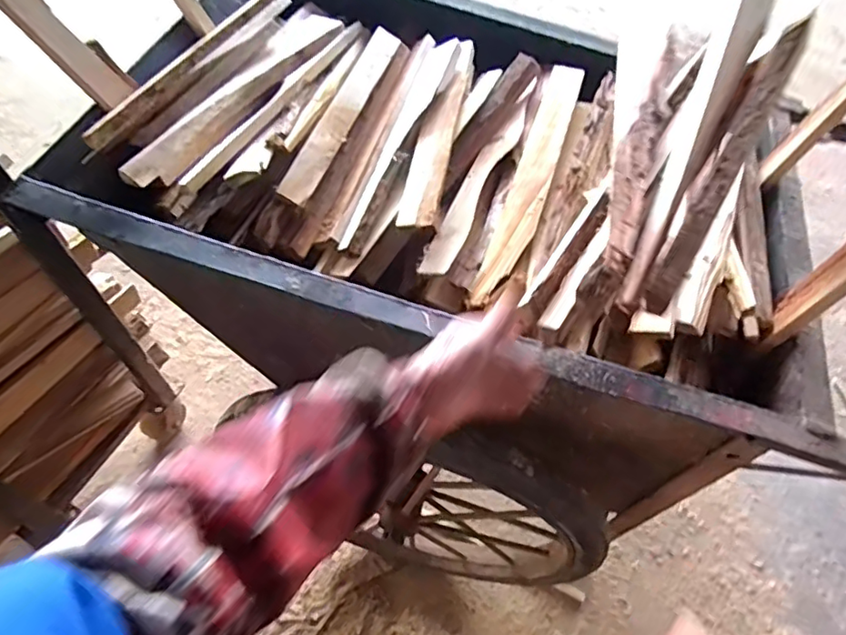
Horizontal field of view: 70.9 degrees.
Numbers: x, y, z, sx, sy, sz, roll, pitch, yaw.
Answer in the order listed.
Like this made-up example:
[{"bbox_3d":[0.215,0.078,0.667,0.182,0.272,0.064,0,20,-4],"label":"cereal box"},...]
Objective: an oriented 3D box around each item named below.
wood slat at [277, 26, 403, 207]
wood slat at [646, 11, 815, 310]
[{"bbox_3d":[-0.117,-0.317,0.904,0.044,0.018,0.392,32,55,-18],"label":"wood slat"},{"bbox_3d":[0.317,-0.173,0.597,0.030,0.046,0.447,29,59,18],"label":"wood slat"}]

